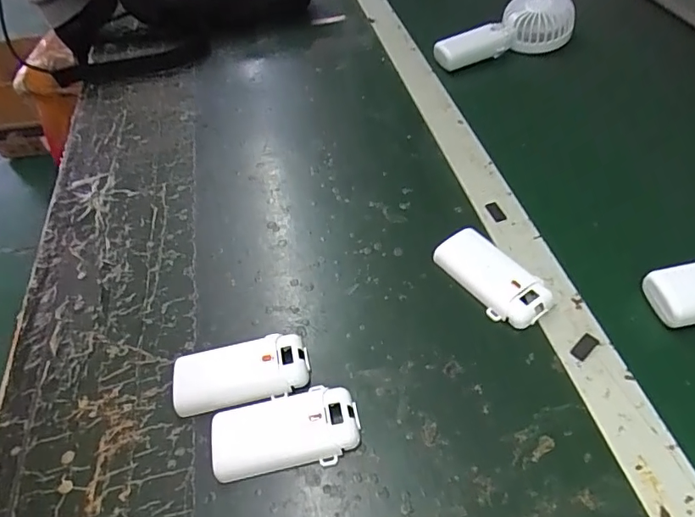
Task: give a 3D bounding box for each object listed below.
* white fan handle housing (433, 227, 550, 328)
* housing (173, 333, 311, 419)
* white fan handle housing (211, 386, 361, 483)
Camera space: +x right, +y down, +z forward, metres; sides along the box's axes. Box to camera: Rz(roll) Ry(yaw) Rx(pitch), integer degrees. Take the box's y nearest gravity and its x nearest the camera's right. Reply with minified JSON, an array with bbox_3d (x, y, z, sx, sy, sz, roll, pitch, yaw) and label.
[{"bbox_3d":[0.112,0.015,0.384,0.045,0.016,0.093,-32,55,-21],"label":"white fan handle housing"},{"bbox_3d":[-0.076,0.081,0.347,0.094,0.016,0.046,-9,50,-4],"label":"housing"},{"bbox_3d":[-0.041,0.111,0.317,0.093,0.013,0.045,-10,50,-5],"label":"white fan handle housing"}]

